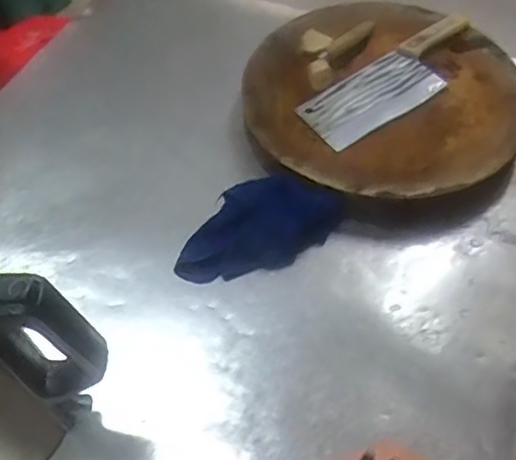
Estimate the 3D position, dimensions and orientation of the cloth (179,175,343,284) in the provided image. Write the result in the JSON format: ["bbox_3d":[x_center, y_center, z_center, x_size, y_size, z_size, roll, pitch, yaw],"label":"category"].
[{"bbox_3d":[-0.002,-0.006,0.724,0.208,0.042,0.092,-21,56,-13],"label":"cloth"}]

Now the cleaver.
[{"bbox_3d":[0.187,-0.204,0.817,0.283,0.029,0.096,-35,60,-22],"label":"cleaver"}]

